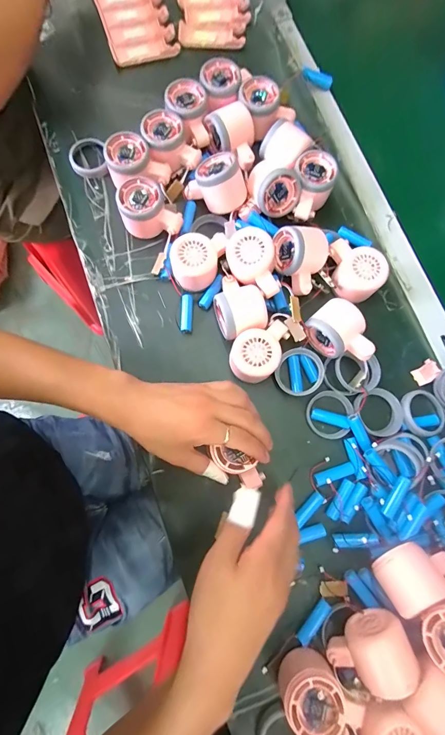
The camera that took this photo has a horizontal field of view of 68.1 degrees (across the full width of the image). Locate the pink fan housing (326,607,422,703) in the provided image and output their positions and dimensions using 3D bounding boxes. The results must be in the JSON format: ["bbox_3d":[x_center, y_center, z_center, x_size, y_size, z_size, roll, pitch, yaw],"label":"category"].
[{"bbox_3d":[0.156,0.294,0.333,0.080,0.049,0.054,-41,82,-7],"label":"pink fan housing"}]

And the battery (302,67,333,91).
[{"bbox_3d":[0.142,-0.434,0.494,0.050,0.014,0.015,5,79,-21],"label":"battery"}]

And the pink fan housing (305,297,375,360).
[{"bbox_3d":[0.149,-0.040,0.420,0.059,0.054,0.083,-40,82,-10],"label":"pink fan housing"}]

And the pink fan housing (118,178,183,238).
[{"bbox_3d":[-0.095,-0.209,0.435,0.078,0.048,0.067,-4,78,-3],"label":"pink fan housing"}]

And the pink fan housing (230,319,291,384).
[{"bbox_3d":[0.047,-0.020,0.407,0.057,0.044,0.087,44,79,7],"label":"pink fan housing"}]

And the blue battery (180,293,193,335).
[{"bbox_3d":[-0.048,-0.071,0.439,0.014,0.015,0.050,1,80,0],"label":"blue battery"}]

